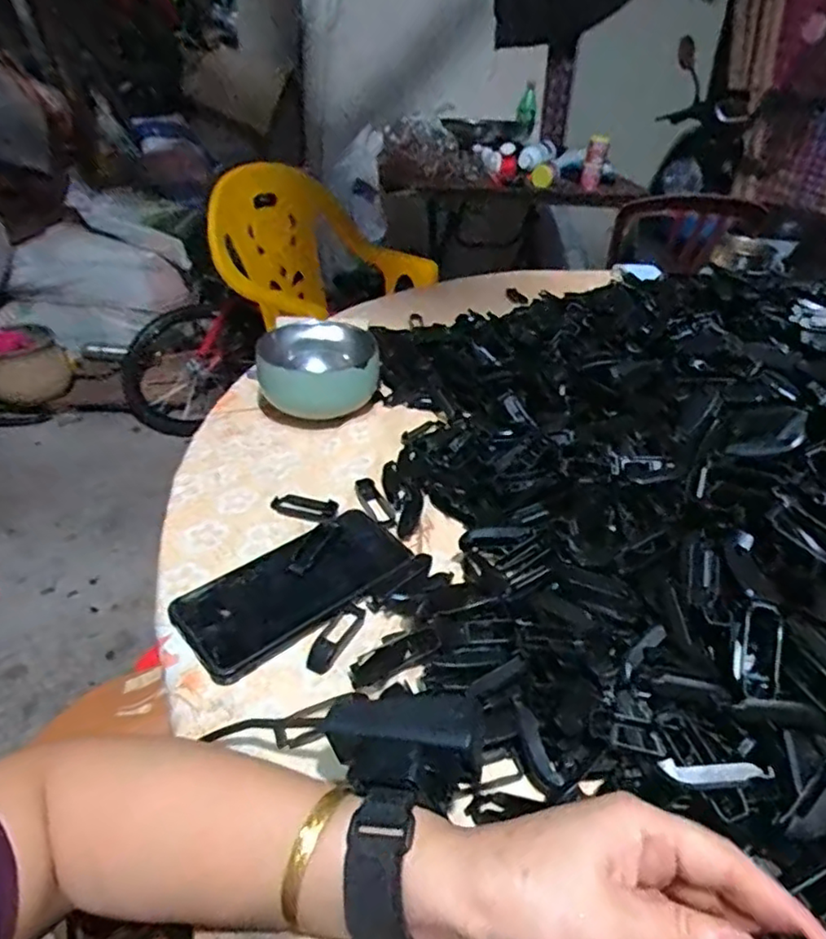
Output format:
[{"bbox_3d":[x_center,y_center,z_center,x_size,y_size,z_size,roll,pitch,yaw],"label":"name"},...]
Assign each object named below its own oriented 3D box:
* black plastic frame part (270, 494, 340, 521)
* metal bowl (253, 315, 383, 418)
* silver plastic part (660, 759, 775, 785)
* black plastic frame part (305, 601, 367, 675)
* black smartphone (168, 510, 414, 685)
[{"bbox_3d":[-0.091,0.031,0.513,0.059,0.008,0.023,16,38,18],"label":"black plastic frame part"},{"bbox_3d":[-0.096,-0.108,0.637,0.118,0.055,0.119,1,36,-1],"label":"metal bowl"},{"bbox_3d":[0.149,0.148,0.298,0.052,0.006,0.010,3,36,2],"label":"silver plastic part"},{"bbox_3d":[-0.049,0.108,0.404,0.018,0.007,0.056,19,39,22],"label":"black plastic frame part"},{"bbox_3d":[-0.081,0.081,0.438,0.165,0.013,0.077,-27,45,-34],"label":"black smartphone"}]

